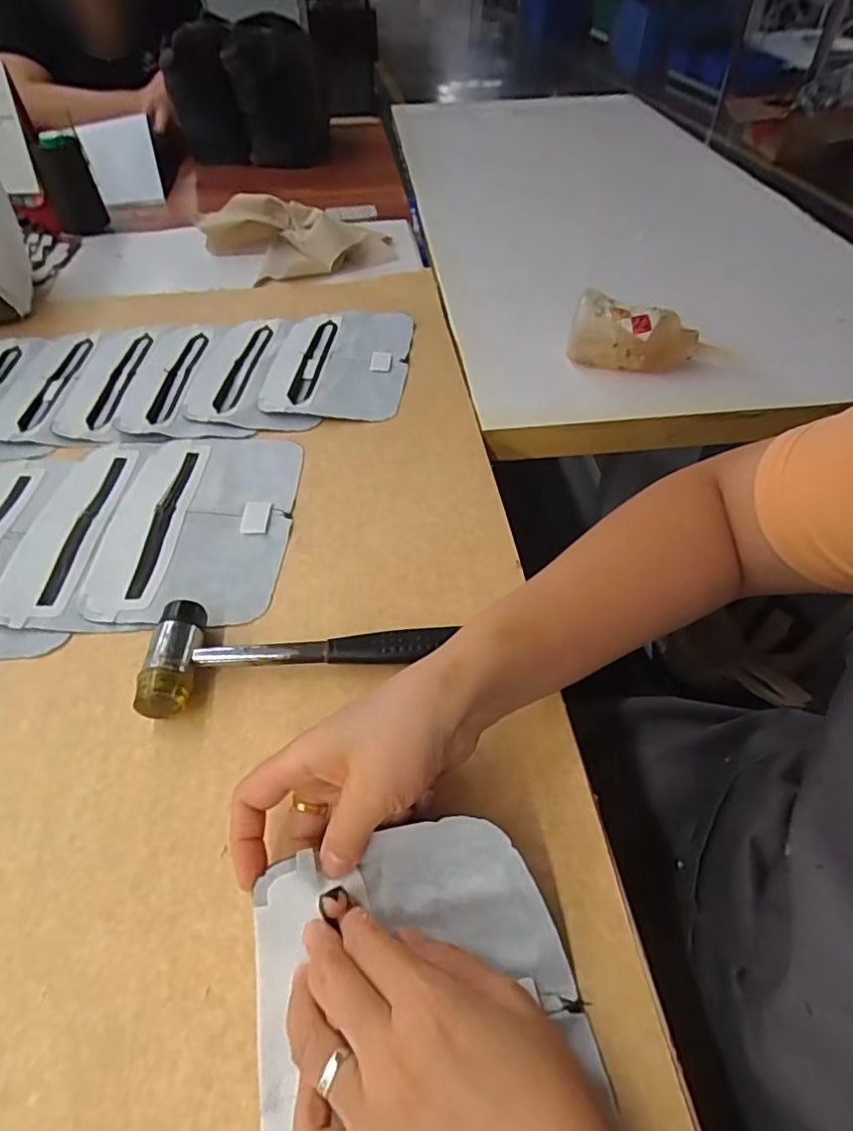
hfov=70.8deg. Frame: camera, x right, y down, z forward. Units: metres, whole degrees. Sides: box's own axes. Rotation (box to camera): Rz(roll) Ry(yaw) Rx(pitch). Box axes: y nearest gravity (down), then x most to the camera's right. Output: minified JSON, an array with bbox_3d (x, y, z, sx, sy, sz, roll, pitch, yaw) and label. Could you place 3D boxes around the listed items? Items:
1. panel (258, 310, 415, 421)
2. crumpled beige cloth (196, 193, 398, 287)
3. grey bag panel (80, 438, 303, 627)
[{"bbox_3d":[-0.085,-0.207,0.605,0.131,0.010,0.189,3,48,2],"label":"panel"},{"bbox_3d":[-0.162,-0.428,0.770,0.217,0.050,0.155,-22,52,-19],"label":"crumpled beige cloth"},{"bbox_3d":[-0.170,-0.035,0.456,0.132,0.007,0.188,1,48,0],"label":"grey bag panel"}]

